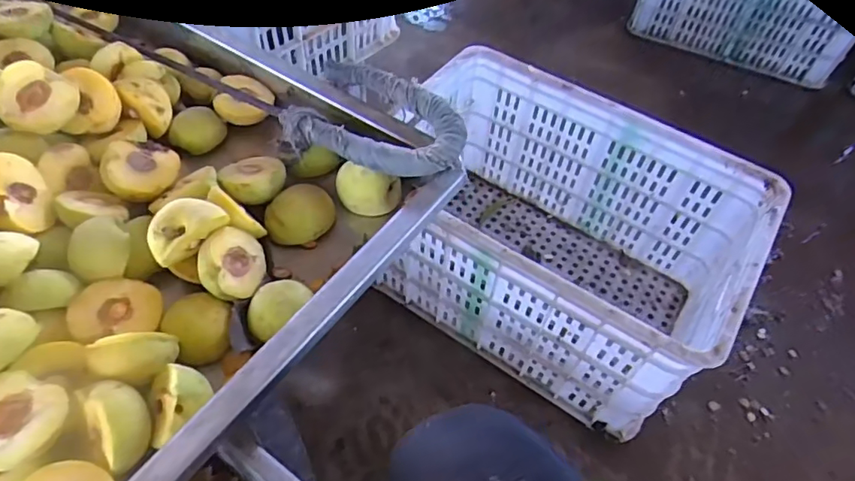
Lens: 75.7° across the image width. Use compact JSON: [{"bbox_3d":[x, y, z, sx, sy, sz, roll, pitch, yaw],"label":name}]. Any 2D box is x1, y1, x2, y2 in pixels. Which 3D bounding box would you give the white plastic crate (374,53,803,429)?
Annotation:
[{"bbox_3d":[0.190,-0.005,0.875,0.527,0.294,0.368,31,56,19],"label":"white plastic crate"}]

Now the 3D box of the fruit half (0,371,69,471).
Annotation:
[{"bbox_3d":[-0.258,0.114,0.340,0.058,0.027,0.056,22,49,2],"label":"fruit half"}]

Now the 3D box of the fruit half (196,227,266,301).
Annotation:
[{"bbox_3d":[-0.156,0.020,0.441,0.021,0.055,0.055,-20,75,30],"label":"fruit half"}]

